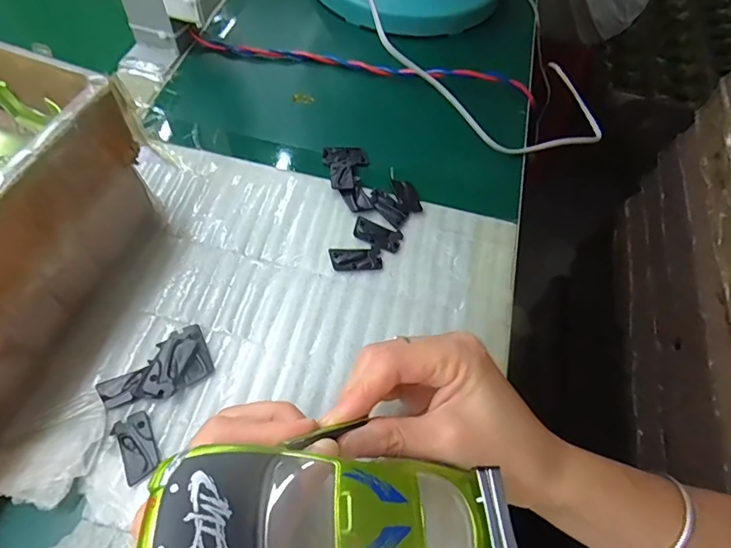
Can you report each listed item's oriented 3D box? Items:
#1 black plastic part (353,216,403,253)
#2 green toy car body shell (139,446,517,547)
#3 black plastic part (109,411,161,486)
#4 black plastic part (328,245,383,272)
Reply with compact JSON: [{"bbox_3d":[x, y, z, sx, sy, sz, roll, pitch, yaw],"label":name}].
[{"bbox_3d":[0.008,-0.027,0.326,0.033,0.005,0.018,22,59,8],"label":"black plastic part"},{"bbox_3d":[-0.009,0.091,0.171,0.128,0.033,0.047,9,57,-15],"label":"green toy car body shell"},{"bbox_3d":[-0.118,0.089,0.247,0.018,0.004,0.034,-26,64,-19],"label":"black plastic part"},{"bbox_3d":[-0.006,-0.010,0.314,0.033,0.004,0.018,-4,59,-8],"label":"black plastic part"}]

